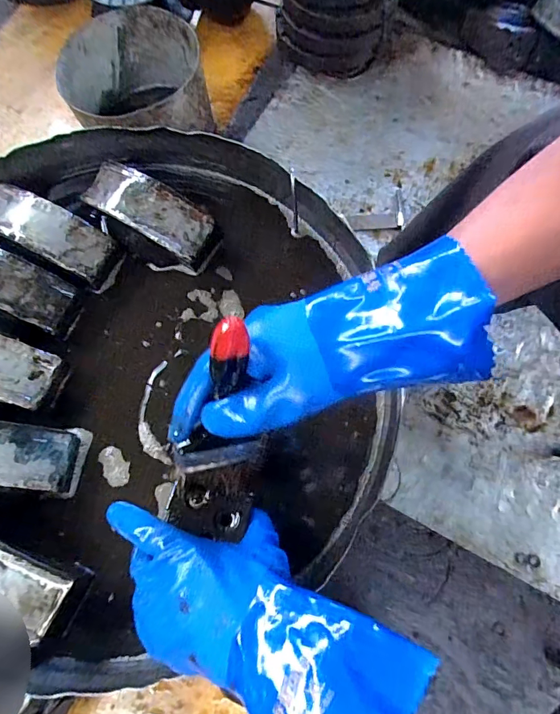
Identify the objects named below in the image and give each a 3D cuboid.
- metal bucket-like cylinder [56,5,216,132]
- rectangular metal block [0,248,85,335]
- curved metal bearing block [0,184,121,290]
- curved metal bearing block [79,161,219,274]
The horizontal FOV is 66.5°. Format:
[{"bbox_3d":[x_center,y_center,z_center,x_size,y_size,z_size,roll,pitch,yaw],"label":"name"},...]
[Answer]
[{"bbox_3d":[-0.291,-0.549,0.913,0.284,0.177,0.286,0,74,1],"label":"metal bucket-like cylinder"},{"bbox_3d":[-0.304,-0.083,0.472,0.148,0.043,0.058,22,75,6],"label":"rectangular metal block"},{"bbox_3d":[-0.268,-0.144,0.492,0.160,0.043,0.058,27,76,7],"label":"curved metal bearing block"},{"bbox_3d":[-0.150,-0.168,0.494,0.155,0.043,0.062,30,76,8],"label":"curved metal bearing block"}]

